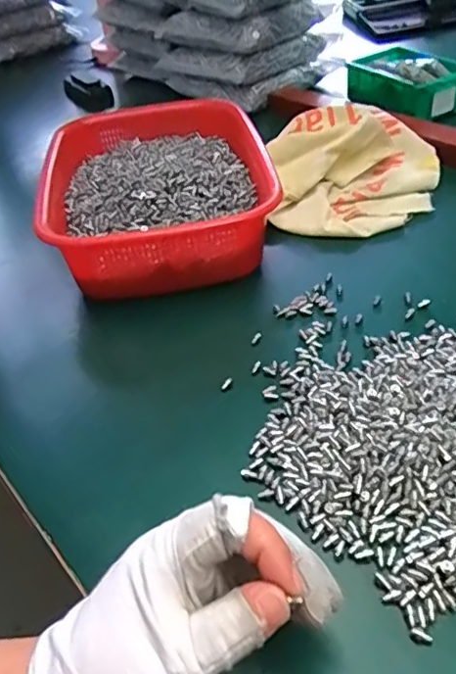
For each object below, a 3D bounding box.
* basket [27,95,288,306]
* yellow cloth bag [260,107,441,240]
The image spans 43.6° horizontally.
[{"bbox_3d":[-0.068,-0.150,0.564,0.197,0.070,0.280,-11,42,-4],"label":"basket"},{"bbox_3d":[0.132,-0.190,0.592,0.166,0.063,0.217,7,44,16],"label":"yellow cloth bag"}]

